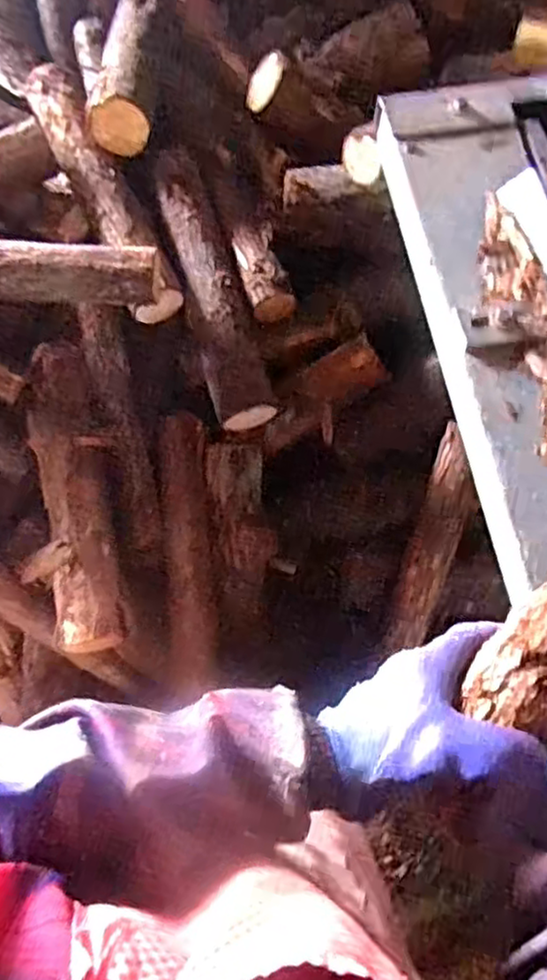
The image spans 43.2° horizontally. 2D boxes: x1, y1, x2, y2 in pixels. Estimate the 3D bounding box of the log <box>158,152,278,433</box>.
[{"bbox_3d":[-0.107,-0.351,1.172,0.099,0.079,0.510,-16,81,-6],"label":"log"}]

